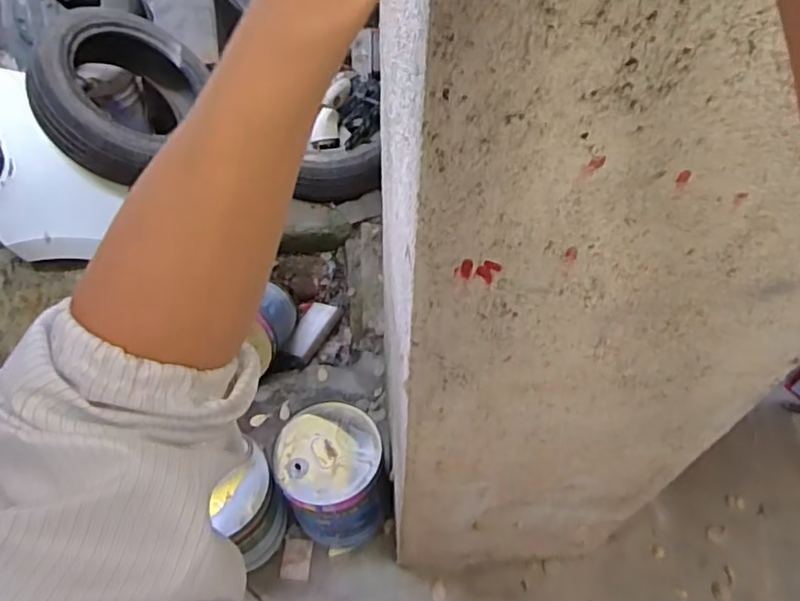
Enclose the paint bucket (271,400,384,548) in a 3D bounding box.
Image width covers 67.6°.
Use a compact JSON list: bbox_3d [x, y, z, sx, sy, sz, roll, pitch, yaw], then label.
[{"bbox_3d":[-0.170,0.457,1.544,0.247,0.317,0.260,0,54,0],"label":"paint bucket"}]

